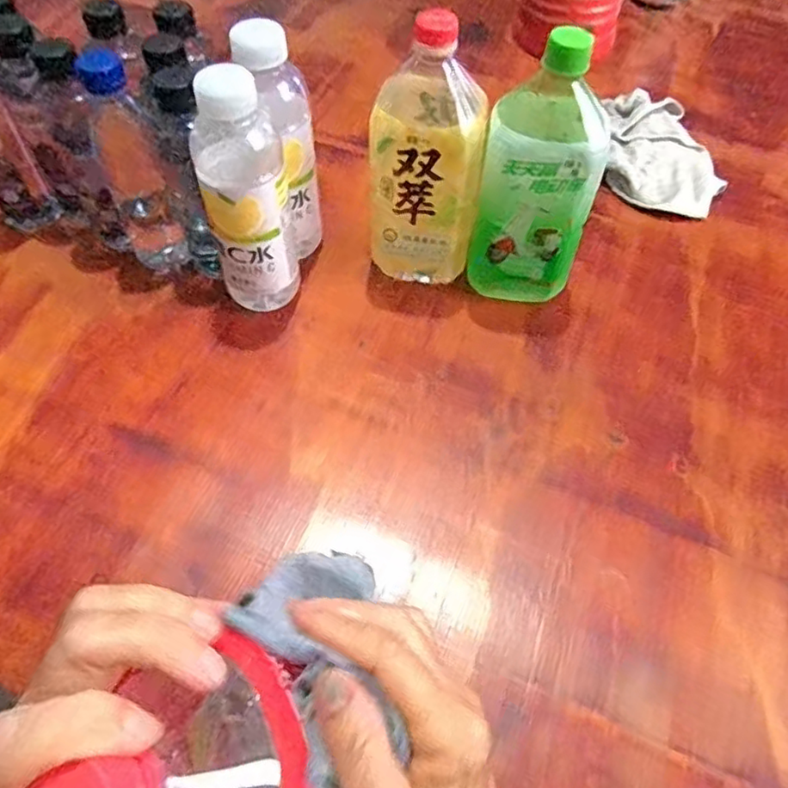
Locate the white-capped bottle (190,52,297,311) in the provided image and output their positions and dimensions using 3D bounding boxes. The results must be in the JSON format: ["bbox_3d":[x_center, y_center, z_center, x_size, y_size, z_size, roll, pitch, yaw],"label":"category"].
[{"bbox_3d":[-0.114,-0.144,0.487,0.064,0.198,0.050,-13,57,-9],"label":"white-capped bottle"}]

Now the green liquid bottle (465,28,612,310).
[{"bbox_3d":[0.116,-0.176,0.503,0.088,0.213,0.084,9,56,6],"label":"green liquid bottle"}]

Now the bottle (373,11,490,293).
[{"bbox_3d":[0.025,-0.192,0.514,0.087,0.211,0.084,2,56,1],"label":"bottle"}]

